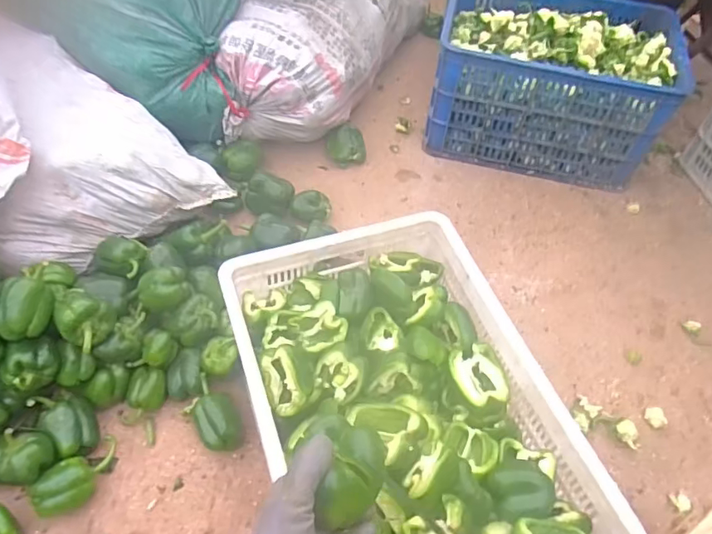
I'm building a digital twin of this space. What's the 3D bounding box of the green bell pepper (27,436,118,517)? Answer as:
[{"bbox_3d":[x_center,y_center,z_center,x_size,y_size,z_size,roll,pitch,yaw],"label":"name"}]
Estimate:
[{"bbox_3d":[-0.408,0.311,0.801,0.057,0.068,0.128,39,59,22],"label":"green bell pepper"}]

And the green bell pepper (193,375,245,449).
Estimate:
[{"bbox_3d":[-0.226,0.237,0.876,0.068,0.064,0.124,-17,56,-18],"label":"green bell pepper"}]

